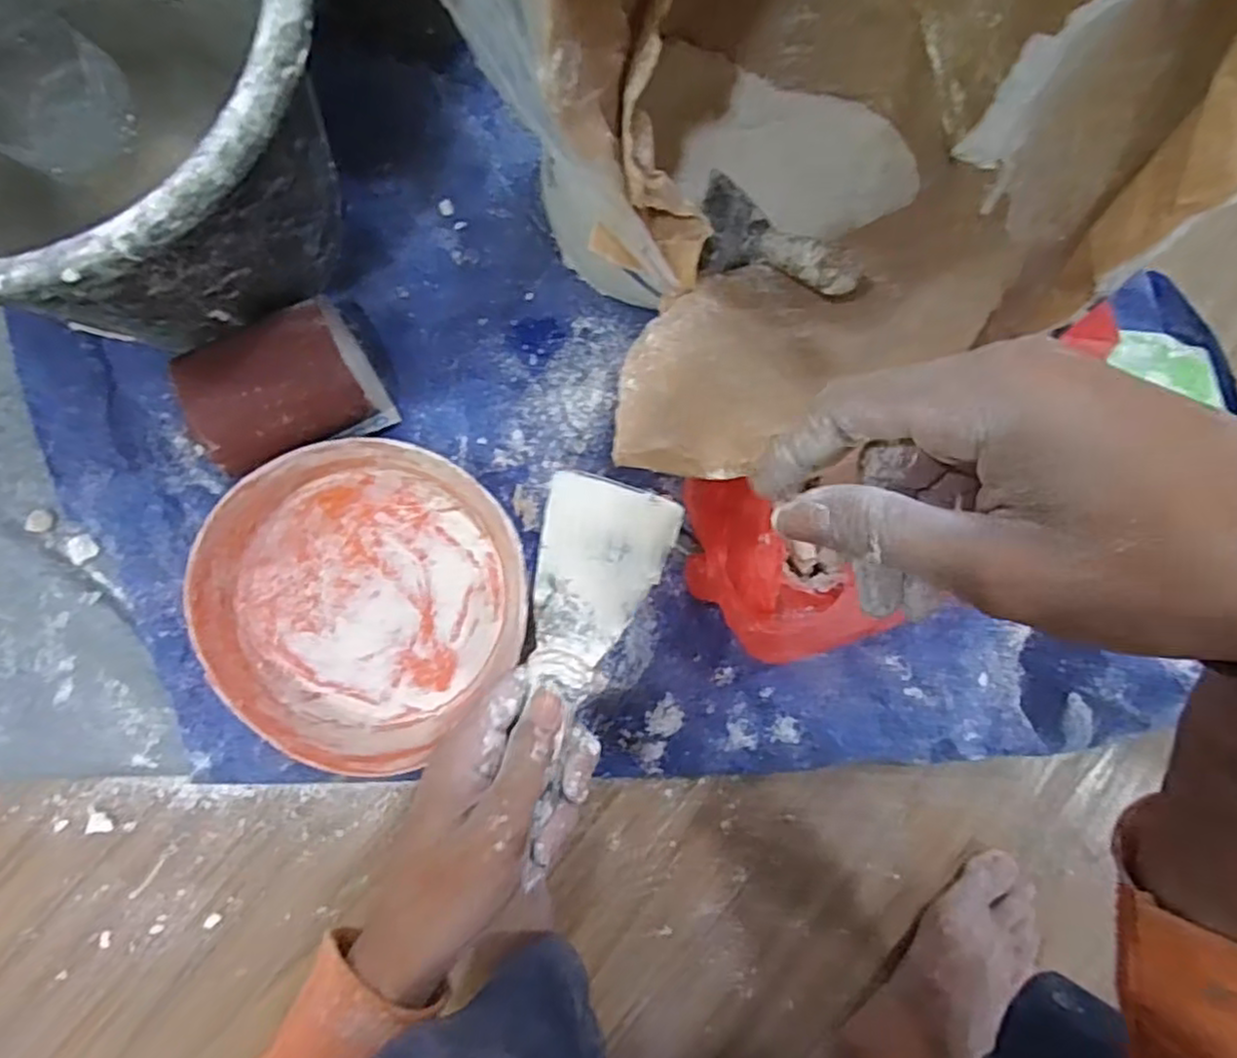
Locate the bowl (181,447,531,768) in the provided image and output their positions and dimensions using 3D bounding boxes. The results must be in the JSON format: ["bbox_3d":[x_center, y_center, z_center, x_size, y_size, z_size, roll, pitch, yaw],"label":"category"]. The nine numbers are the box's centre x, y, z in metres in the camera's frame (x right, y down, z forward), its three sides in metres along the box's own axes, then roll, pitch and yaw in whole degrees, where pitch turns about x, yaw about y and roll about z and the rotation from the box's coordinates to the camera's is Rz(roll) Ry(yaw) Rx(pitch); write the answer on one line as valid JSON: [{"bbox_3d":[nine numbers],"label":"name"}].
[{"bbox_3d":[-0.170,0.044,0.488,0.202,0.065,0.196,1,85,-7],"label":"bowl"}]

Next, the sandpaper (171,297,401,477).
[{"bbox_3d":[-0.226,-0.091,0.477,0.115,0.068,0.090,-31,89,-9],"label":"sandpaper"}]

